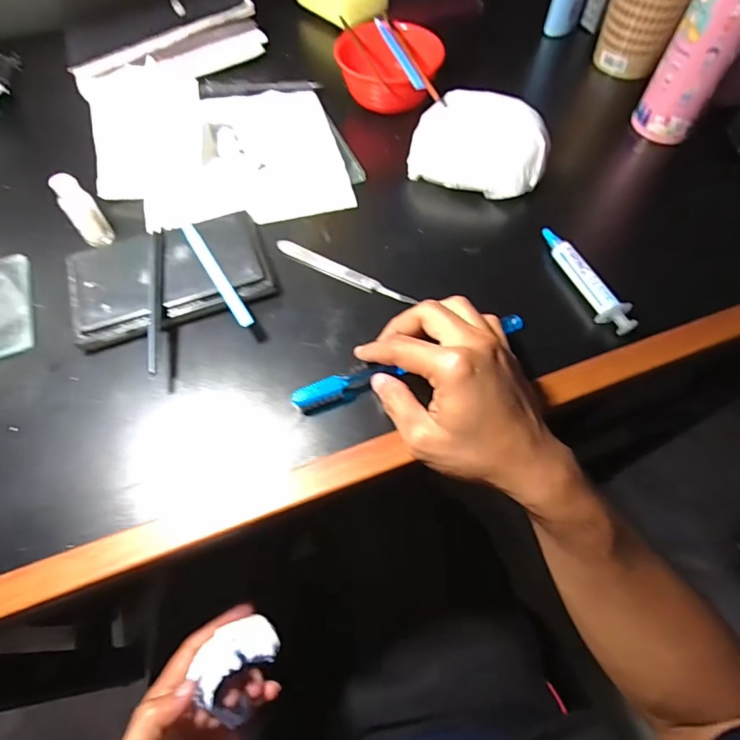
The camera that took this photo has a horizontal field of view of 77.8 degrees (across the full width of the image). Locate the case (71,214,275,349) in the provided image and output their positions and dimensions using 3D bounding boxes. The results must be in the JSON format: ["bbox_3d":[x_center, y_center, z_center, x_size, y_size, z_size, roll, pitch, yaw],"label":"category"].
[{"bbox_3d":[-0.165,-0.080,0.379,0.154,0.021,0.095,-19,68,-10],"label":"case"}]

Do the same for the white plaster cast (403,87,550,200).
[{"bbox_3d":[0.108,-0.221,0.443,0.123,0.034,0.098,18,67,7],"label":"white plaster cast"}]

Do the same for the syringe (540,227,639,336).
[{"bbox_3d":[0.180,-0.079,0.382,0.024,0.014,0.115,-19,68,-10],"label":"syringe"}]

